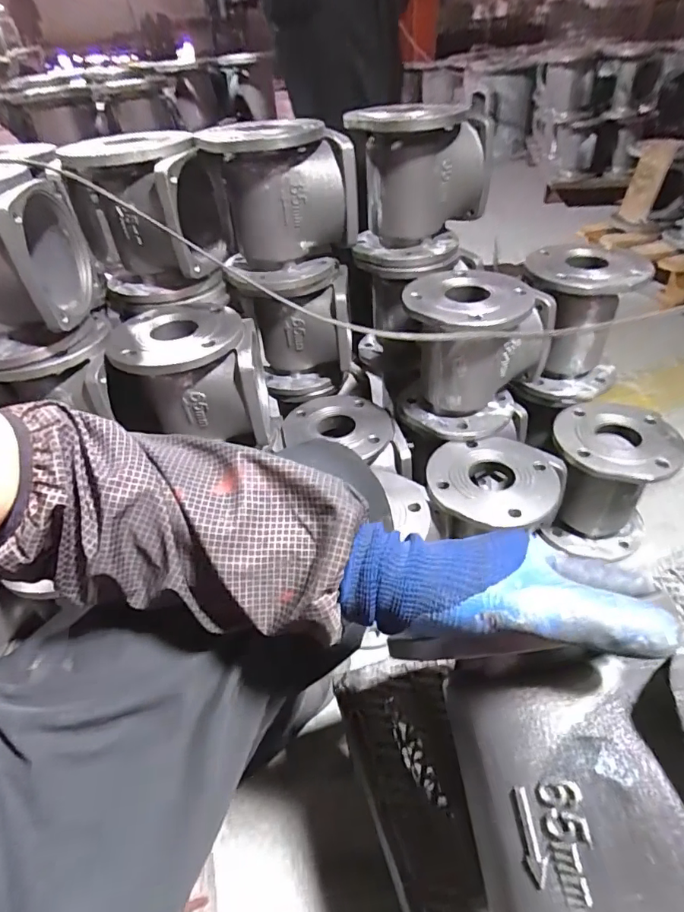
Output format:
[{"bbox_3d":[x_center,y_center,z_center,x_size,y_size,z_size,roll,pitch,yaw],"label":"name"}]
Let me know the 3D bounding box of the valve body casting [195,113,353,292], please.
[{"bbox_3d":[-0.080,-0.378,0.733,0.204,0.214,0.217,-5,42,1],"label":"valve body casting"}]

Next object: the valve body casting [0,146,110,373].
[{"bbox_3d":[-0.421,-0.249,0.626,0.166,0.203,0.222,-15,43,-10],"label":"valve body casting"}]

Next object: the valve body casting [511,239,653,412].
[{"bbox_3d":[0.373,-0.209,0.792,0.172,0.209,0.159,10,44,17],"label":"valve body casting"}]

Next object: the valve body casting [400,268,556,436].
[{"bbox_3d":[0.197,-0.149,0.745,0.207,0.207,0.165,13,45,20],"label":"valve body casting"}]

